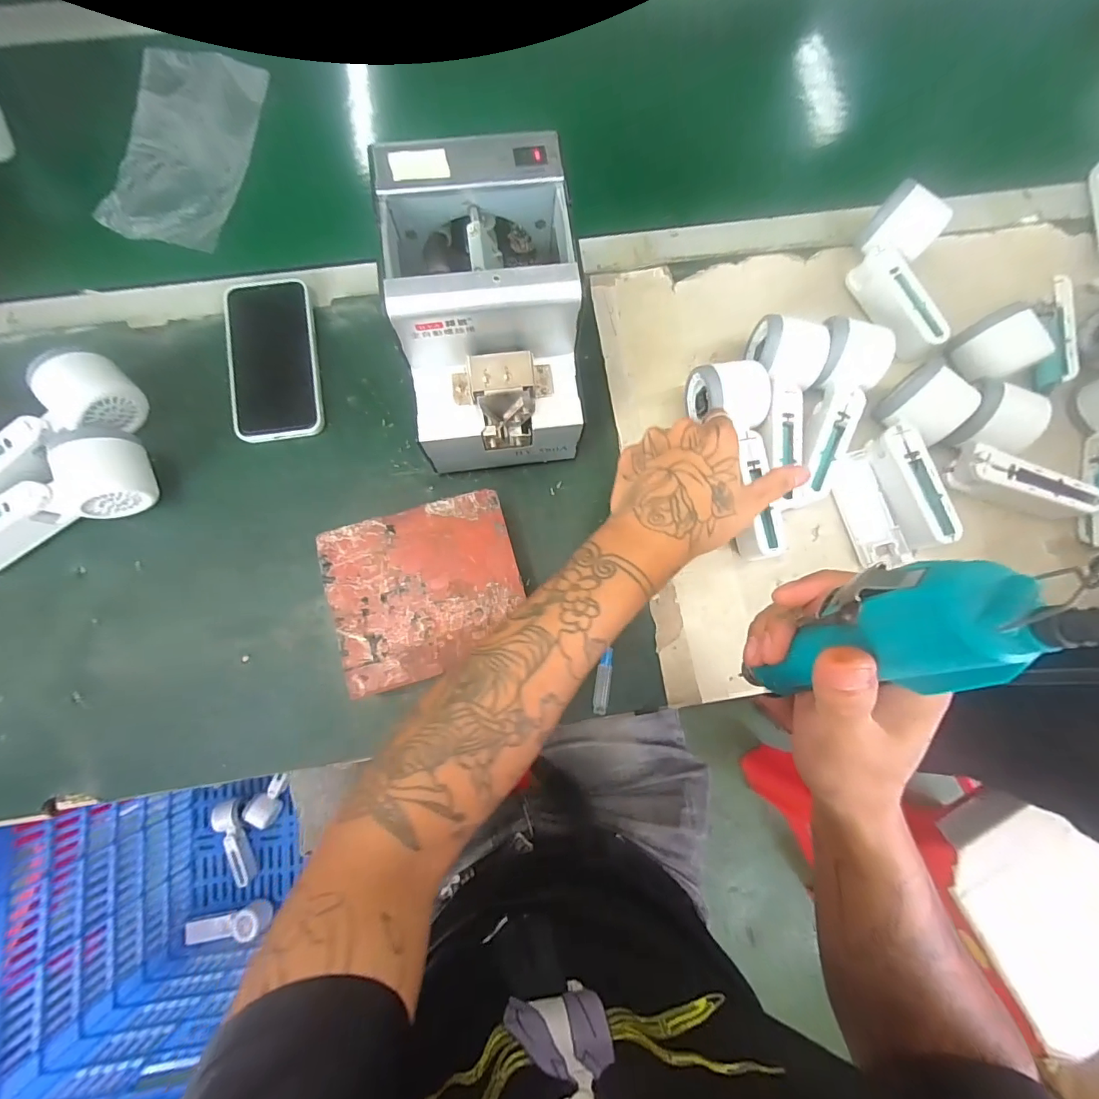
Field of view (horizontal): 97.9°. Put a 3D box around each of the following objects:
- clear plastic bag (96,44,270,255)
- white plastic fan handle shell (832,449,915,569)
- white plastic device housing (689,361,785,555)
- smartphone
[{"bbox_3d":[-0.366,-0.400,0.475,0.123,0.019,0.234,7,80,0],"label":"clear plastic bag"},{"bbox_3d":[0.279,-0.035,0.419,0.041,0.014,0.105,-11,81,-3],"label":"white plastic fan handle shell"},{"bbox_3d":[0.164,-0.074,0.402,0.056,0.049,0.163,-10,85,-3],"label":"white plastic device housing"},{"bbox_3d":[-0.246,-0.169,0.426,0.073,0.016,0.148,-8,81,-3],"label":"smartphone"}]

